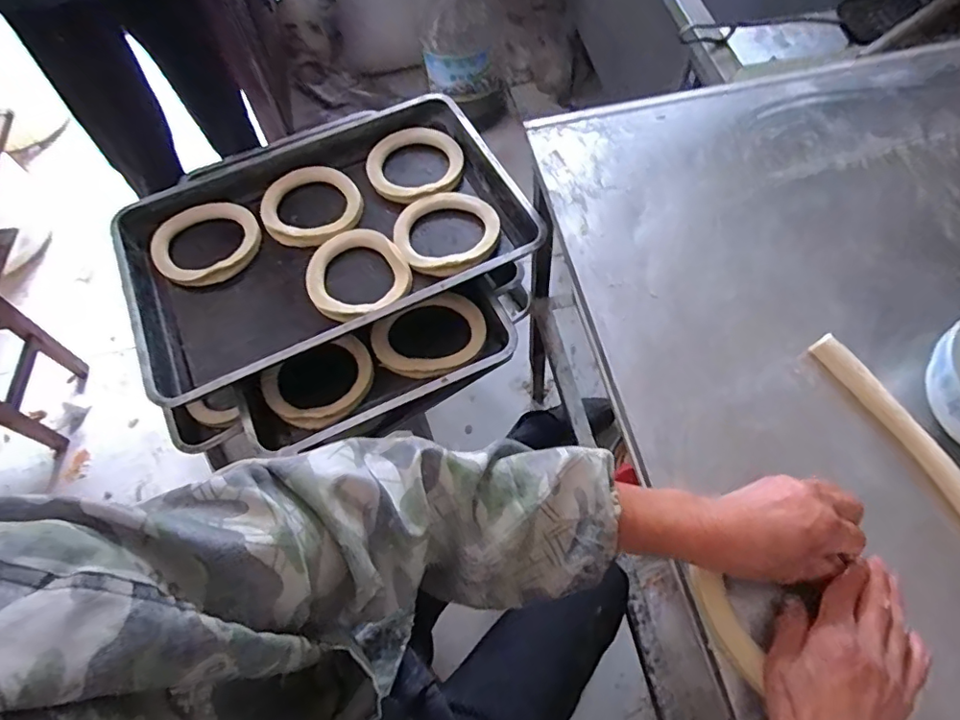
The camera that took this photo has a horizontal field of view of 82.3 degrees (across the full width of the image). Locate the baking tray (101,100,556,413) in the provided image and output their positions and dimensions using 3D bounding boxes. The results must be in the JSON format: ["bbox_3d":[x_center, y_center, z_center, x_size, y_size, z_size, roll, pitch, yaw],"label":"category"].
[{"bbox_3d":[-0.267,-0.220,0.938,0.634,0.080,0.484,-26,59,-8],"label":"baking tray"}]

